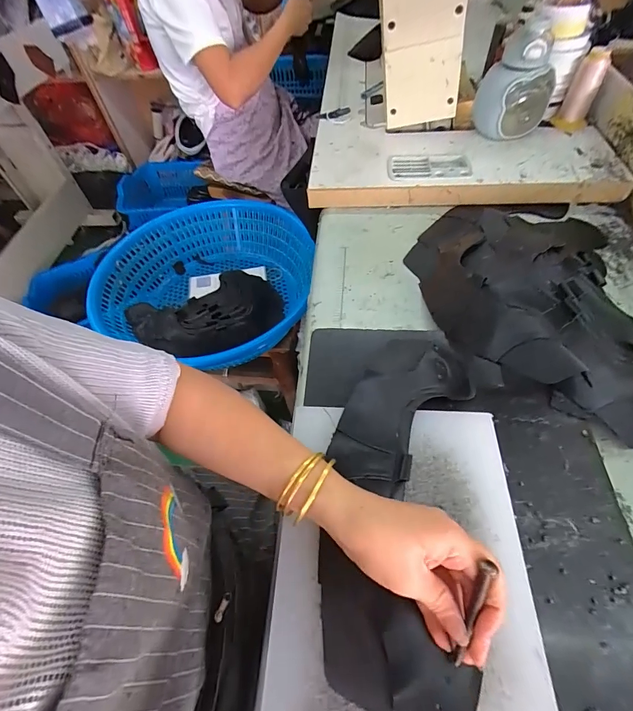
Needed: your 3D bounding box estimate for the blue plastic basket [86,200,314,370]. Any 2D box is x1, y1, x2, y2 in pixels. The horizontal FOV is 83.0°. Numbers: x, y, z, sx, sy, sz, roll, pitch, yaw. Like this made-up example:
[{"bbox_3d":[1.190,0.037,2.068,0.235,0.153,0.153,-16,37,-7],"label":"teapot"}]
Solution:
[{"bbox_3d":[-0.269,-0.192,0.892,0.497,0.136,0.462,-3,55,4],"label":"blue plastic basket"}]

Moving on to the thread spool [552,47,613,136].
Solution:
[{"bbox_3d":[0.500,-0.495,0.674,0.060,0.113,0.051,26,60,20],"label":"thread spool"}]

